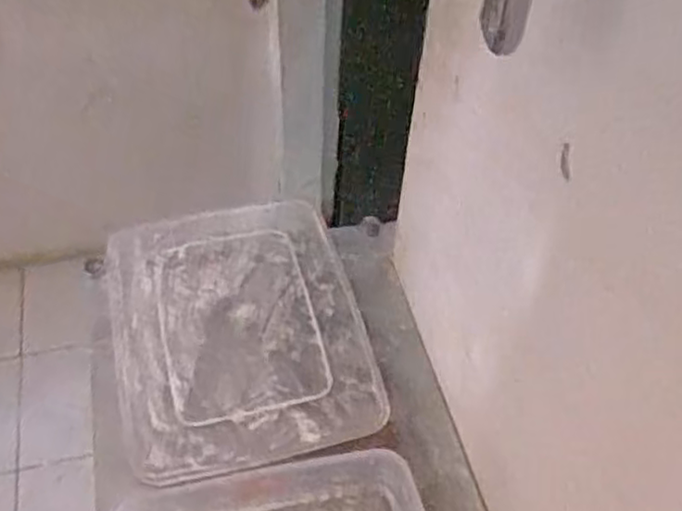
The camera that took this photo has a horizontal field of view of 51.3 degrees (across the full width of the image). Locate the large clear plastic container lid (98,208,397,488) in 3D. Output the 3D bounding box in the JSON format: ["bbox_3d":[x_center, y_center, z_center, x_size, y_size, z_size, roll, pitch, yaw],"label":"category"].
[{"bbox_3d":[-0.121,0.077,0.840,0.279,0.020,0.349,-11,54,-14],"label":"large clear plastic container lid"}]

